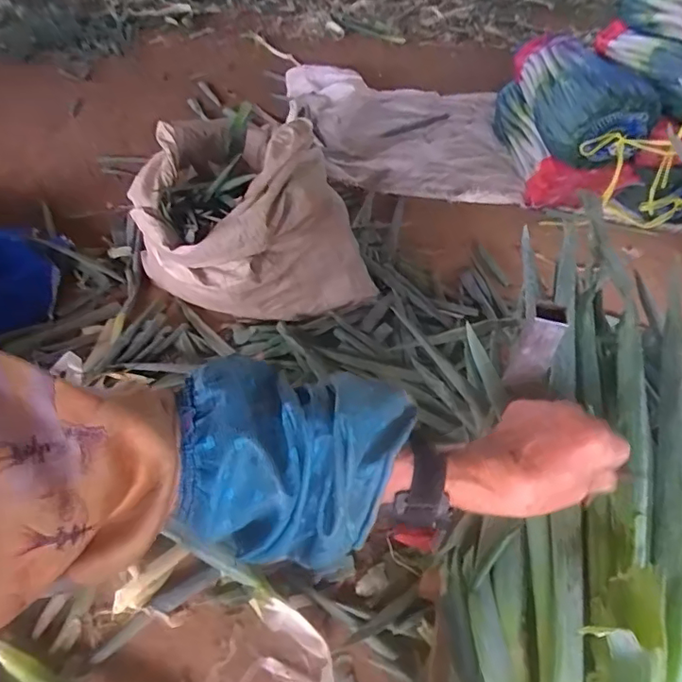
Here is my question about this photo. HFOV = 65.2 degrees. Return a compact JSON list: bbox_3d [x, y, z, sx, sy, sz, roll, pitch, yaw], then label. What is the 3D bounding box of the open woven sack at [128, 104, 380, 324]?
[{"bbox_3d":[-0.217,-0.276,1.214,0.456,0.350,0.401,-19,47,-21],"label":"open woven sack"}]

